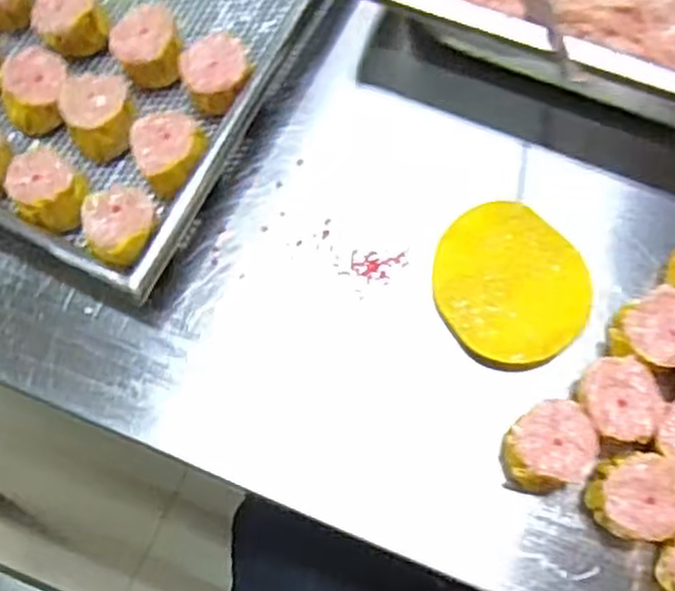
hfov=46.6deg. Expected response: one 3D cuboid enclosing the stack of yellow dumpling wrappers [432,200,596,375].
[{"bbox_3d":[0.084,-0.004,0.395,0.071,0.025,0.083,-27,72,-6],"label":"stack of yellow dumpling wrappers"}]

